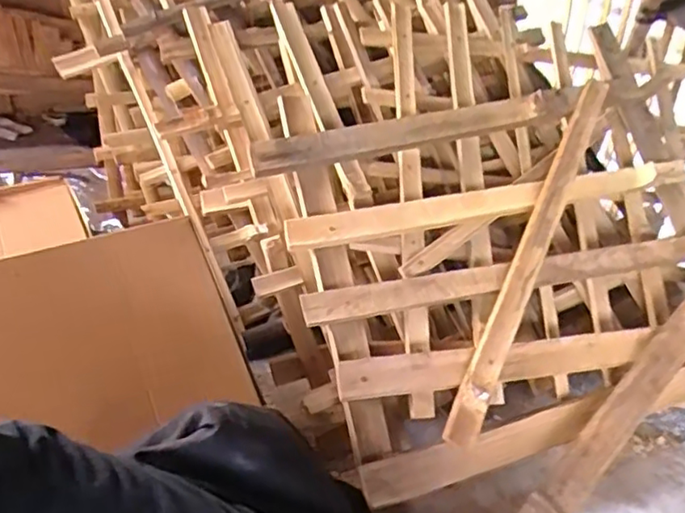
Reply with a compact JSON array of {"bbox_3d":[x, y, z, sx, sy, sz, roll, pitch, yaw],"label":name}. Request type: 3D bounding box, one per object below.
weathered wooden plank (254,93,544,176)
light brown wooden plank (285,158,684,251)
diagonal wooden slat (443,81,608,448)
[{"bbox_3d":[0.074,-0.144,0.738,0.362,0.020,0.042,-15,83,-18],"label":"weathered wooden plank"},{"bbox_3d":[0.183,-0.064,0.734,0.509,0.015,0.035,-11,85,-16],"label":"light brown wooden plank"},{"bbox_3d":[0.215,-0.016,0.707,0.029,0.020,0.481,20,65,21],"label":"diagonal wooden slat"}]

